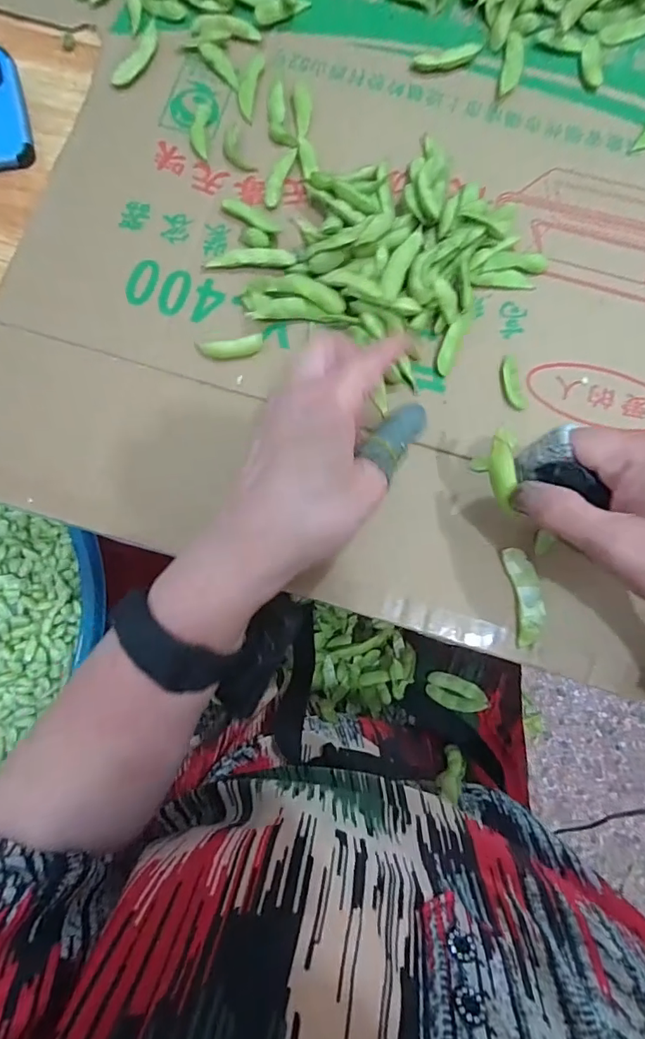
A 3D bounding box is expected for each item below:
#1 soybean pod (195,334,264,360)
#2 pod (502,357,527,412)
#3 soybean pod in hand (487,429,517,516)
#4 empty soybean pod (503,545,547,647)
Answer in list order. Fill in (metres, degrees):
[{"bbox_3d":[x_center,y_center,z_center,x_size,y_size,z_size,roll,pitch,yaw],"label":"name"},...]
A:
[{"bbox_3d":[-0.062,-0.116,0.326,0.044,0.005,0.013,-8,82,0],"label":"soybean pod"},{"bbox_3d":[0.126,-0.090,0.320,0.013,0.006,0.036,-16,82,-1],"label":"pod"},{"bbox_3d":[0.096,-0.025,0.257,0.012,0.008,0.045,-4,96,1],"label":"soybean pod in hand"},{"bbox_3d":[0.124,0.047,0.295,0.018,0.004,0.059,-9,85,17],"label":"empty soybean pod"}]

